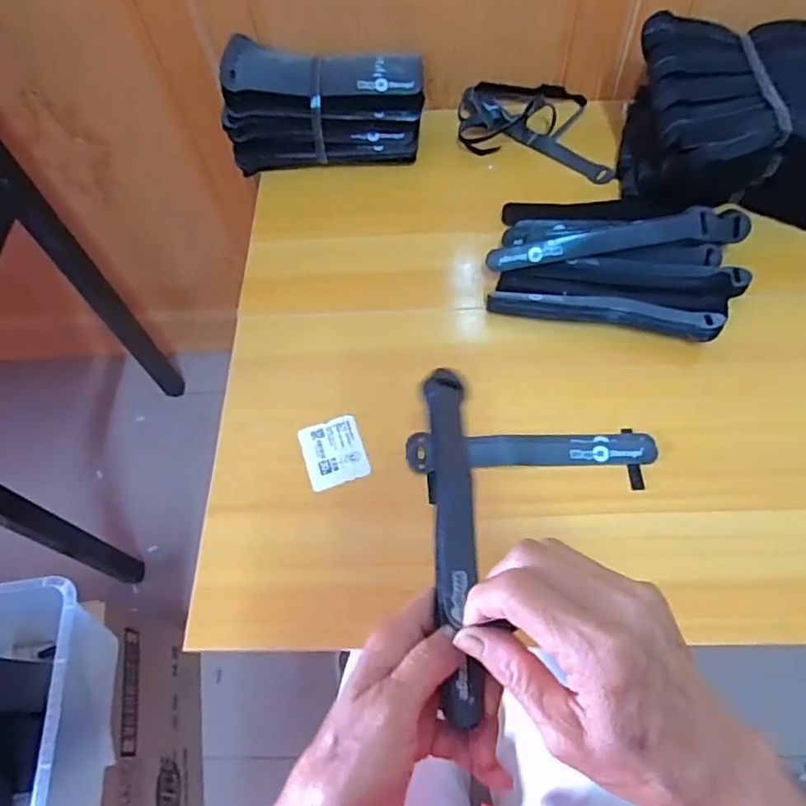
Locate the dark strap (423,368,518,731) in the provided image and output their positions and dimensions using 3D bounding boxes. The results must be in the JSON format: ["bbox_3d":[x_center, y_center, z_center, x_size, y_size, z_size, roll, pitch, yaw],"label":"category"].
[{"bbox_3d":[0.027,0.061,0.315,0.022,0.015,0.194,-2,55,3],"label":"dark strap"}]

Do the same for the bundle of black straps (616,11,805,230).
[{"bbox_3d":[0.333,-0.274,0.564,0.211,0.112,0.180,0,62,4],"label":"bundle of black straps"}]

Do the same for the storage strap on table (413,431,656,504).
[{"bbox_3d":[0.104,0.047,0.476,0.198,0.009,0.051,0,62,4],"label":"storage strap on table"}]

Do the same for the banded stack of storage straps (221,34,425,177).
[{"bbox_3d":[-0.081,-0.318,0.625,0.201,0.099,0.081,0,62,4],"label":"banded stack of storage straps"}]

